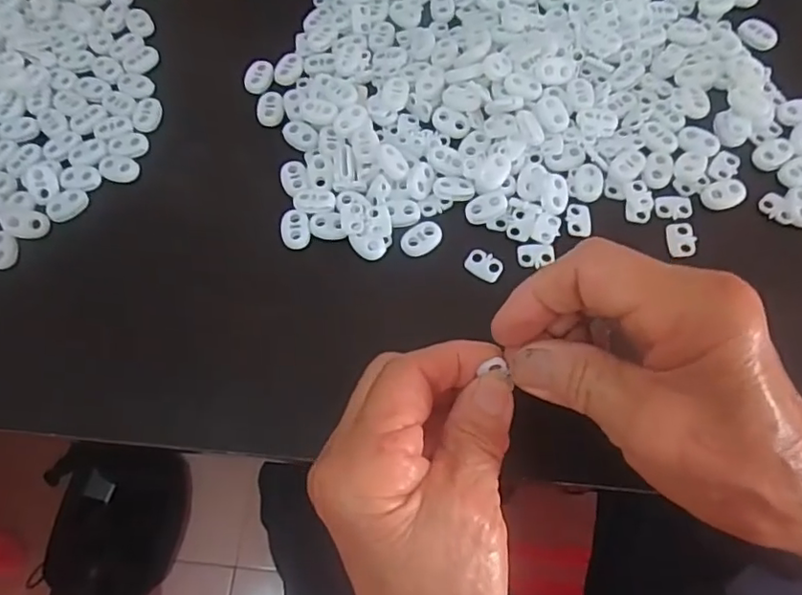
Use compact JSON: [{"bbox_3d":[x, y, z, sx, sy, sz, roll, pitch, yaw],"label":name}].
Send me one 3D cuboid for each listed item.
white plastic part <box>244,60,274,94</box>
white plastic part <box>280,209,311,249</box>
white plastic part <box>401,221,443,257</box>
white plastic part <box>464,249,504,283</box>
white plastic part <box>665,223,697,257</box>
[{"bbox_3d":[-0.086,-0.133,0.355,0.016,0.004,0.024,11,68,8],"label":"white plastic part"},{"bbox_3d":[-0.056,-0.036,0.313,0.015,0.007,0.021,-7,67,0],"label":"white plastic part"},{"bbox_3d":[0.011,-0.031,0.310,0.023,0.006,0.015,-38,70,-12],"label":"white plastic part"},{"bbox_3d":[0.043,-0.016,0.304,0.019,0.004,0.013,28,72,14],"label":"white plastic part"},{"bbox_3d":[0.144,-0.031,0.303,0.013,0.004,0.019,0,67,3],"label":"white plastic part"}]

